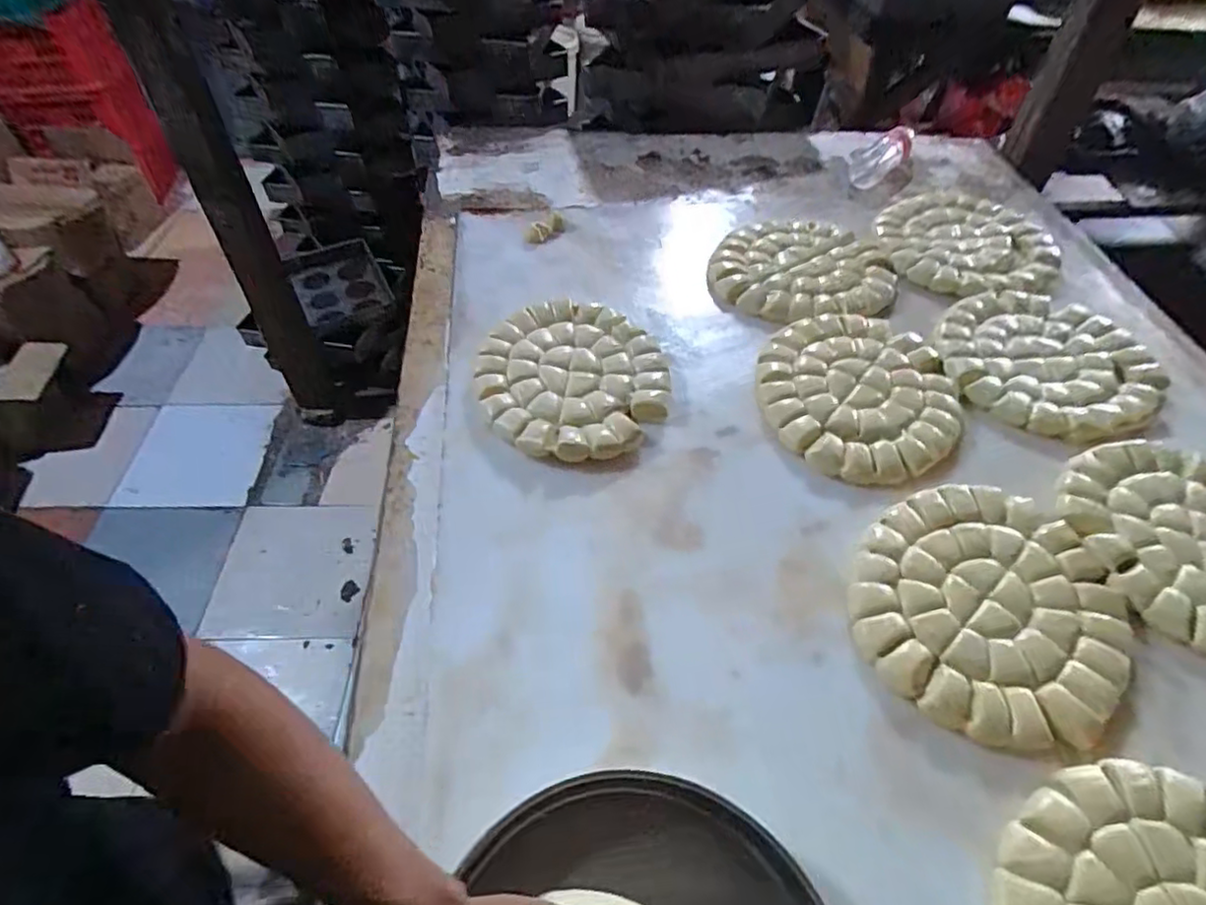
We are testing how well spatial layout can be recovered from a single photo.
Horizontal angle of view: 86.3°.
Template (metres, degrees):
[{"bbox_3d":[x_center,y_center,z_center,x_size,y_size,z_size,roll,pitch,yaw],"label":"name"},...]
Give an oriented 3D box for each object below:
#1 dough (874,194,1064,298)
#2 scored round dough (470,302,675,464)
[{"bbox_3d":[0.645,-0.375,1.129,0.291,0.019,0.338,26,55,19],"label":"dough"},{"bbox_3d":[-0.042,-0.114,0.894,0.256,0.019,0.293,0,51,-1],"label":"scored round dough"}]

